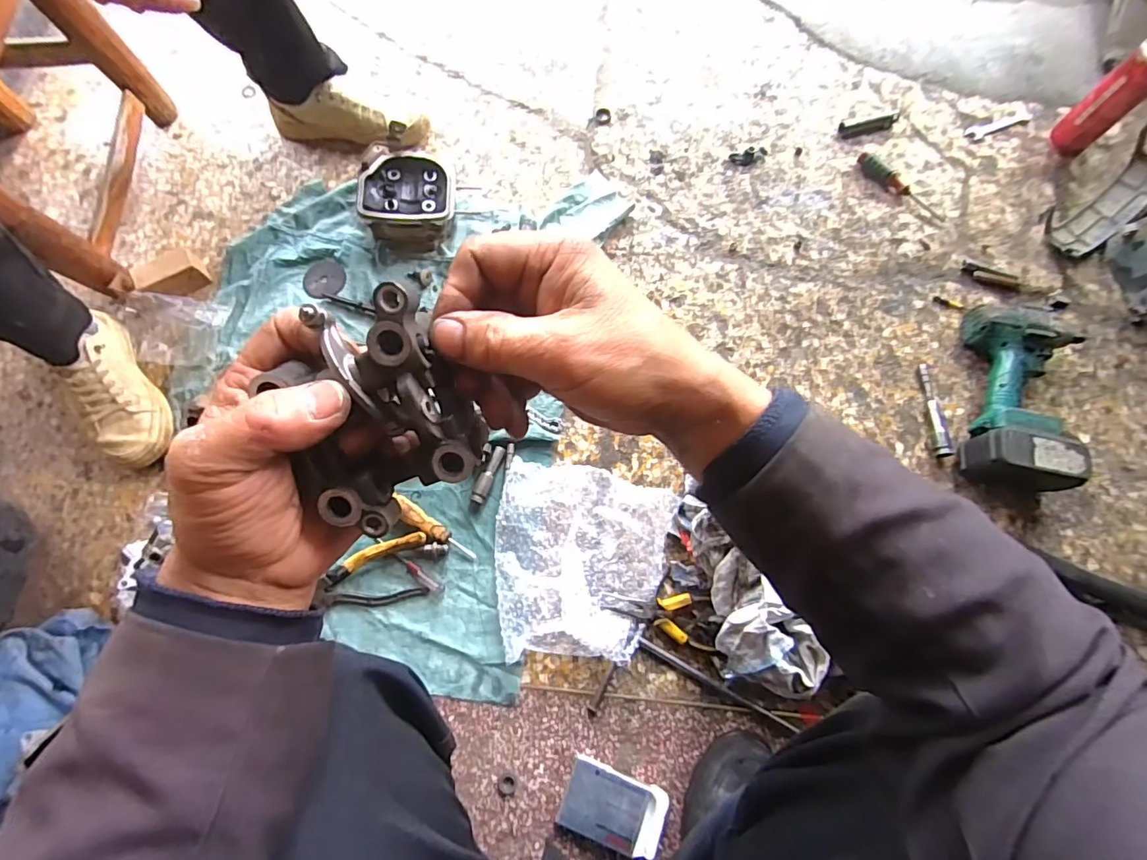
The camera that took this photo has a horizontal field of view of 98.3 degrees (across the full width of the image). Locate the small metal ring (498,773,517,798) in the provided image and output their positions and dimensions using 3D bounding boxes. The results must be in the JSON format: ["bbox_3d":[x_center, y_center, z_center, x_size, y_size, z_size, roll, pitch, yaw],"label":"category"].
[{"bbox_3d":[-0.075,0.401,0.560,0.021,0.004,0.023,0,73,0],"label":"small metal ring"}]

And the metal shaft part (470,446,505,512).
[{"bbox_3d":[-0.114,0.064,0.655,0.018,0.015,0.089,21,74,7],"label":"metal shaft part"}]

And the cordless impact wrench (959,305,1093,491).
[{"bbox_3d":[0.587,-0.045,0.650,0.126,0.075,0.239,12,73,4],"label":"cordless impact wrench"}]

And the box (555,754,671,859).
[{"bbox_3d":[0.046,0.415,0.545,0.114,0.019,0.069,21,74,7],"label":"box"}]

